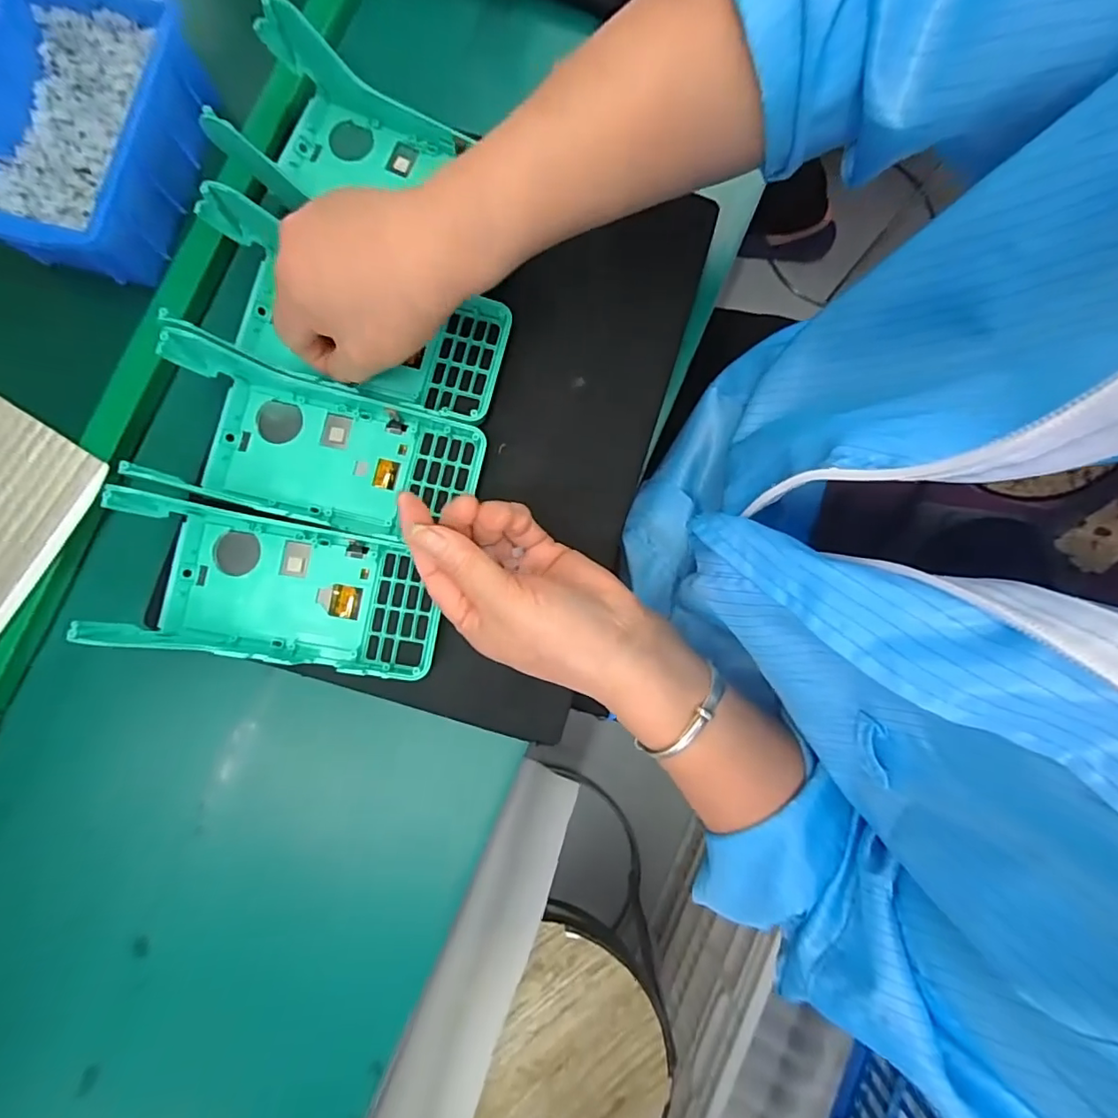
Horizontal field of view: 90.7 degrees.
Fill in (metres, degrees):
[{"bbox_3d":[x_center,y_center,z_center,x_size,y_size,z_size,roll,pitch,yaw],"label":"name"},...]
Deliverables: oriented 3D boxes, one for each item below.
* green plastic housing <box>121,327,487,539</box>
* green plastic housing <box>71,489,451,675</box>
[{"bbox_3d":[-0.132,-0.060,0.300,0.163,0.053,0.080,13,78,3],"label":"green plastic housing"},{"bbox_3d":[-0.152,0.016,0.296,0.164,0.058,0.076,7,77,2],"label":"green plastic housing"}]

